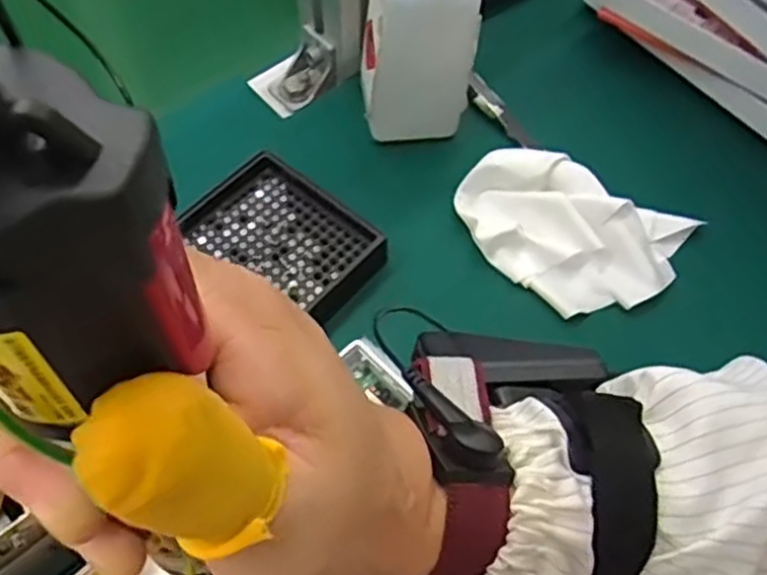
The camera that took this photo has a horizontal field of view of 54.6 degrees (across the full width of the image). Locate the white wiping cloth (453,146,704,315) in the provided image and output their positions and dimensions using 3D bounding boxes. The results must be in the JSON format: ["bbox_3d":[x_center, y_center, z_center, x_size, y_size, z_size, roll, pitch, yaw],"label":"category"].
[{"bbox_3d":[0.098,-0.030,0.400,0.121,0.035,0.075,22,60,12],"label":"white wiping cloth"}]

